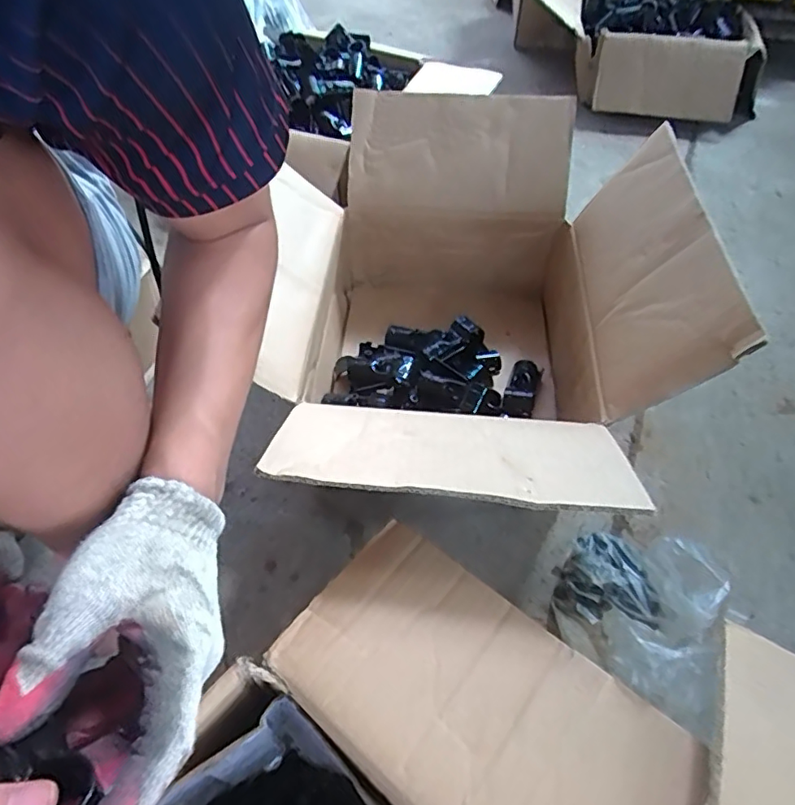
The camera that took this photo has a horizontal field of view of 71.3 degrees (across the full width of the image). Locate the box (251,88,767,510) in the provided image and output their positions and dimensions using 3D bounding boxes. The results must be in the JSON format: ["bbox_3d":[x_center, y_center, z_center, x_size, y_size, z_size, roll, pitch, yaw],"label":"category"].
[{"bbox_3d":[0.080,-0.091,0.592,0.372,0.246,0.520,4,52,4],"label":"box"}]

